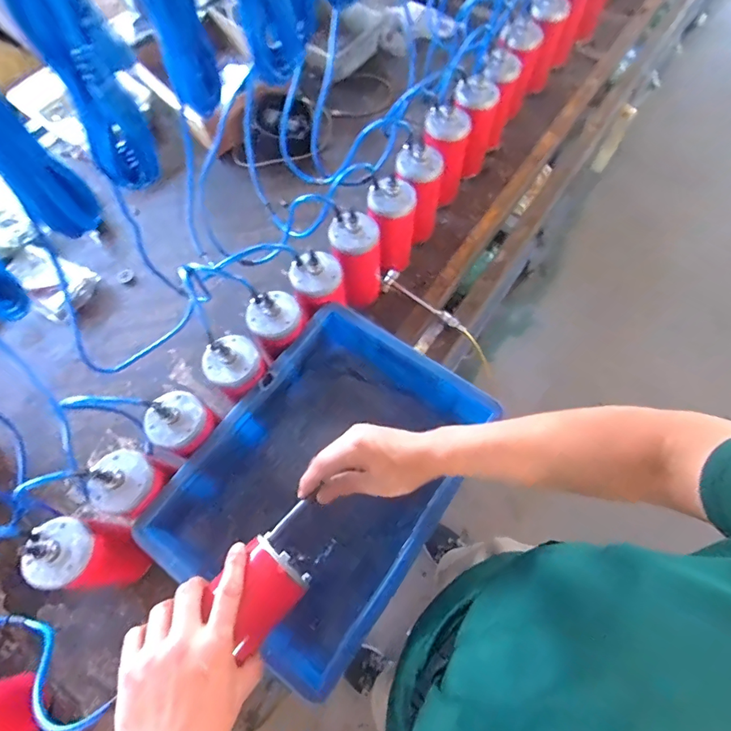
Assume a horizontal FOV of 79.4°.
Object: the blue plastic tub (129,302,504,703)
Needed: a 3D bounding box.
[{"bbox_3d":[-0.057,0.136,0.598,0.285,0.096,0.390,33,72,15],"label":"blue plastic tub"}]

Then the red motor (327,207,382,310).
[{"bbox_3d":[-0.013,-0.170,0.712,0.075,0.161,0.071,-1,67,2],"label":"red motor"}]

